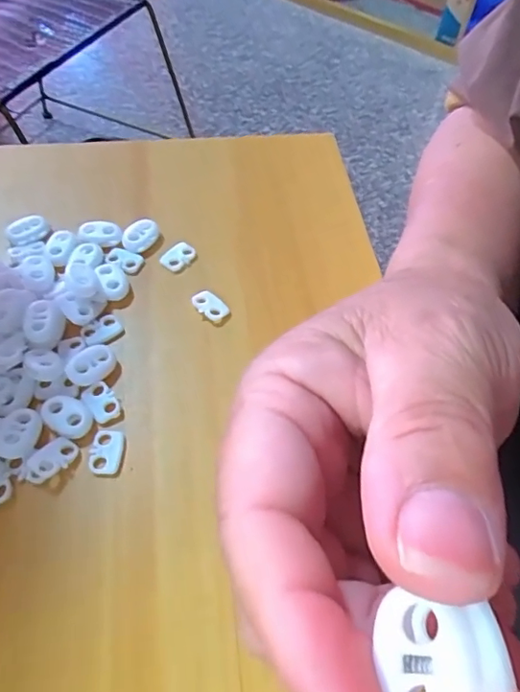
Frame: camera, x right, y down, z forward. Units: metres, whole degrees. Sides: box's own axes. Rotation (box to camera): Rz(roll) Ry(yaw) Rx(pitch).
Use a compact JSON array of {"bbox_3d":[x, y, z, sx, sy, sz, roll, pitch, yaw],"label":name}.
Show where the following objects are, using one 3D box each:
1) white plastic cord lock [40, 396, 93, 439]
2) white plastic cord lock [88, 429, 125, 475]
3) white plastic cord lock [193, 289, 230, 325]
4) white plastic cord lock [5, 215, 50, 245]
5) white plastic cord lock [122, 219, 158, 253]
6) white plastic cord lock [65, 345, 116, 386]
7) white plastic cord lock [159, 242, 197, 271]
[{"bbox_3d":[-0.079,0.028,0.220,0.021,0.004,0.016,29,58,16],"label":"white plastic cord lock"},{"bbox_3d":[-0.061,0.041,0.214,0.012,0.004,0.019,0,55,-3],"label":"white plastic cord lock"},{"bbox_3d":[-0.024,-0.019,0.258,0.019,0.004,0.013,38,61,22],"label":"white plastic cord lock"},{"bbox_3d":[-0.122,-0.061,0.281,0.021,0.008,0.012,-20,58,-16],"label":"white plastic cord lock"},{"bbox_3d":[-0.062,-0.058,0.280,0.021,0.006,0.015,-35,64,-24],"label":"white plastic cord lock"},{"bbox_3d":[-0.074,0.008,0.234,0.016,0.006,0.021,35,60,20],"label":"white plastic cord lock"},{"bbox_3d":[-0.042,-0.046,0.277,0.018,0.005,0.012,-37,64,-25],"label":"white plastic cord lock"}]

